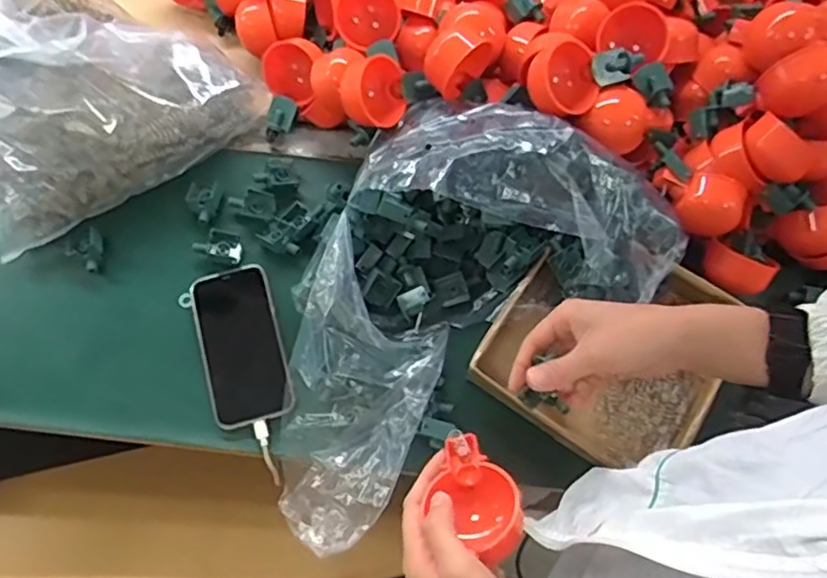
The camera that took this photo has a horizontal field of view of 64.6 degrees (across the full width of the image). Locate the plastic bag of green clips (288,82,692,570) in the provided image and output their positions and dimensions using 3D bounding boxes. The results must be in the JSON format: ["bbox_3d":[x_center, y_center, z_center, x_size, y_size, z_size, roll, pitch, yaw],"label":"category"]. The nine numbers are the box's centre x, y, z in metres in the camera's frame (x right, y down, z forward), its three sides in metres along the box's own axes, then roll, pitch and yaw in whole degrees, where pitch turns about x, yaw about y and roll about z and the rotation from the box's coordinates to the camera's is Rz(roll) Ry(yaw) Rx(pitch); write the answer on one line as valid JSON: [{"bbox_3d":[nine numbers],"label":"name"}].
[{"bbox_3d":[0.008,-0.007,0.575,0.414,0.118,0.257,-37,76,-12],"label":"plastic bag of green clips"}]

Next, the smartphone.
[{"bbox_3d":[-0.163,0.051,0.618,0.075,0.010,0.153,-16,72,-6],"label":"smartphone"}]

